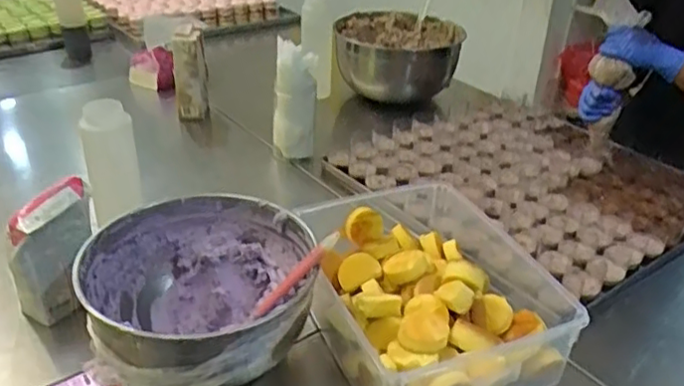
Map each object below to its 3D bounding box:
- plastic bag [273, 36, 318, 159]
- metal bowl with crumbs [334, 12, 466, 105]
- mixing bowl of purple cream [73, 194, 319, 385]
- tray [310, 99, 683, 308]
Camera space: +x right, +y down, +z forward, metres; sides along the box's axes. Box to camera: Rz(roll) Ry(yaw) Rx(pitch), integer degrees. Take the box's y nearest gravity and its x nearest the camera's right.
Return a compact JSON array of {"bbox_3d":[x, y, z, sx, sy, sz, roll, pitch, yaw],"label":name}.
[{"bbox_3d":[-0.095,-0.182,1.298,0.087,0.243,0.101,-2,29,-6],"label":"plastic bag"},{"bbox_3d":[0.140,-0.344,1.616,0.284,0.167,0.231,16,32,24],"label":"metal bowl with crumbs"},{"bbox_3d":[-0.180,0.136,0.842,0.287,0.144,0.287,1,31,-1],"label":"mixing bowl of purple cream"},{"bbox_3d":[0.361,-0.038,1.249,0.556,0.057,0.592,-21,38,-33],"label":"tray"}]

